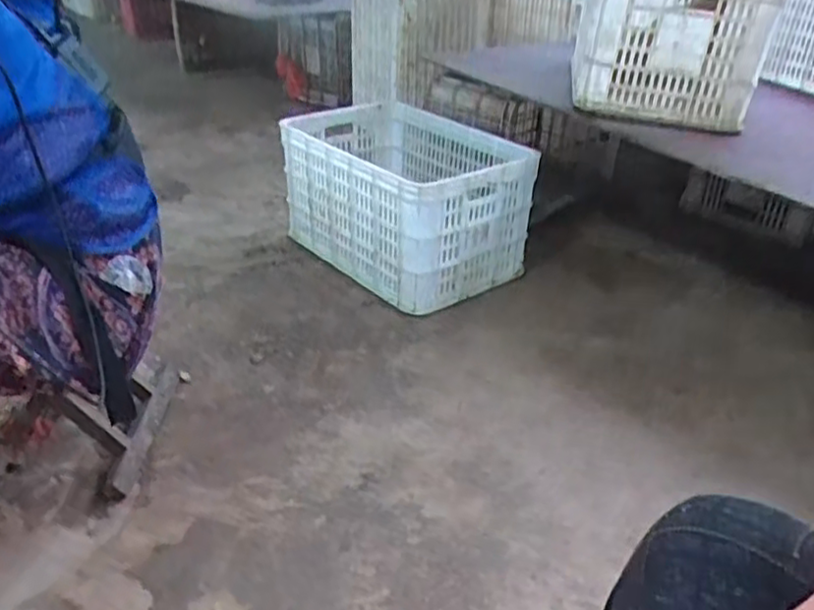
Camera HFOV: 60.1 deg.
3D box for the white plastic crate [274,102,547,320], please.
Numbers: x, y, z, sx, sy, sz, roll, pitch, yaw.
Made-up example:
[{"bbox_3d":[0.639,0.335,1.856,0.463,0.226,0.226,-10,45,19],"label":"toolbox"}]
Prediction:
[{"bbox_3d":[-0.024,-0.268,1.650,0.393,0.278,0.594,-20,36,-34],"label":"white plastic crate"}]

